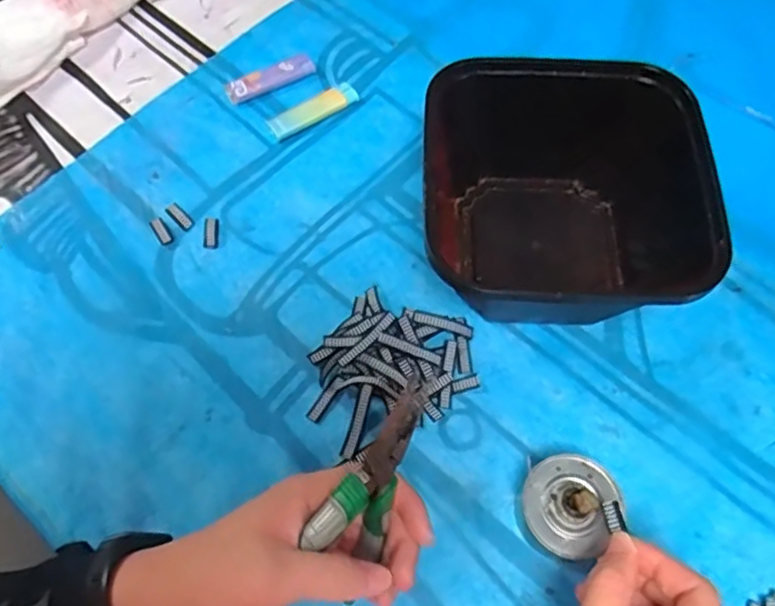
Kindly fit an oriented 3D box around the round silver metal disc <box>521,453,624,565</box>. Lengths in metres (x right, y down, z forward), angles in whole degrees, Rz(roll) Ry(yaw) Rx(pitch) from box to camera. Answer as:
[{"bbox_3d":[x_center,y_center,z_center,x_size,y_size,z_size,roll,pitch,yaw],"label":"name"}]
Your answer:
[{"bbox_3d":[0.110,0.123,0.394,0.056,0.042,0.059,14,64,7],"label":"round silver metal disc"}]

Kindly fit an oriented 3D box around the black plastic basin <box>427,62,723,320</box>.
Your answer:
[{"bbox_3d":[0.114,-0.074,0.451,0.178,0.109,0.150,6,63,3],"label":"black plastic basin"}]

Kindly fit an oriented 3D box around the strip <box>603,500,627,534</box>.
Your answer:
[{"bbox_3d":[0.128,0.120,0.366,0.008,0.006,0.016,-6,63,-3],"label":"strip"}]

